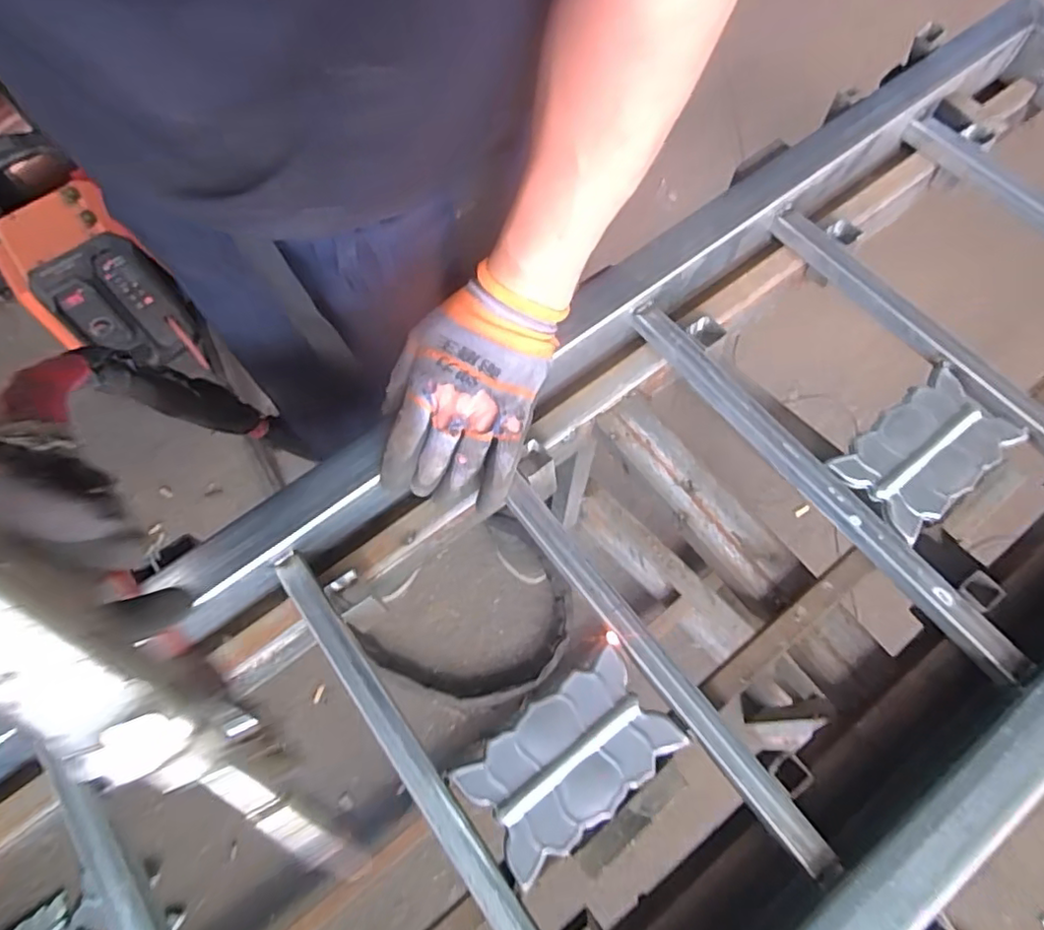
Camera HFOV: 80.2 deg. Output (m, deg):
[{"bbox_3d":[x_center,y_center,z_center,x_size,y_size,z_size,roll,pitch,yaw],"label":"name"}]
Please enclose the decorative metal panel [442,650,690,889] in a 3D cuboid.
[{"bbox_3d":[0.030,0.186,0.392,0.128,0.004,0.075,-36,71,-12],"label":"decorative metal panel"}]

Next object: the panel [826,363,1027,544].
[{"bbox_3d":[0.304,-0.013,0.465,0.138,0.012,0.076,-38,71,-12],"label":"panel"}]

